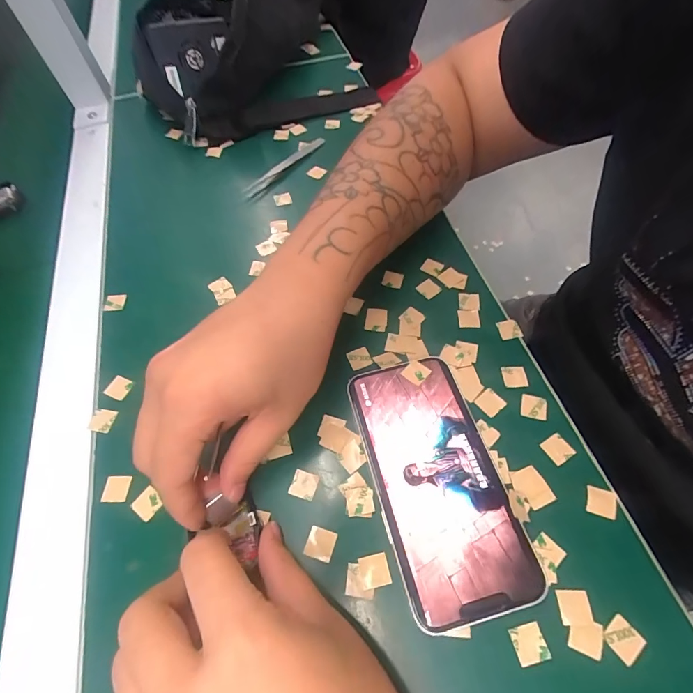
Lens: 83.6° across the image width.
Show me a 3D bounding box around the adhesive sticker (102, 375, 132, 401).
[{"bbox_3d":[-0.159,0.029,0.272,0.016,0.004,0.015,22,62,9],"label":"adhesive sticker"}]

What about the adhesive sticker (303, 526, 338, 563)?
[{"bbox_3d":[-0.015,0.110,0.216,0.015,0.004,0.015,14,61,11],"label":"adhesive sticker"}]

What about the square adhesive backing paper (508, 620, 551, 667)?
[{"bbox_3d":[0.090,0.146,0.191,0.015,0.004,0.015,-15,58,-4],"label":"square adhesive backing paper"}]

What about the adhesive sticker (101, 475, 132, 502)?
[{"bbox_3d":[-0.140,0.086,0.236,0.015,0.004,0.015,-3,58,1],"label":"adhesive sticker"}]

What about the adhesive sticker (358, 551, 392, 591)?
[{"bbox_3d":[0.015,0.120,0.207,0.016,0.004,0.015,-12,59,-4],"label":"adhesive sticker"}]

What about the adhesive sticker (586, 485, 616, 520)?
[{"bbox_3d":[0.146,0.088,0.221,0.015,0.004,0.015,14,61,11],"label":"adhesive sticker"}]

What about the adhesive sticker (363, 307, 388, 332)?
[{"bbox_3d":[0.022,-0.020,0.291,0.016,0.004,0.020,8,63,3],"label":"adhesive sticker"}]

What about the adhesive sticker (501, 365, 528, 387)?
[{"bbox_3d":[0.115,0.020,0.264,0.015,0.004,0.015,-6,62,4],"label":"adhesive sticker"}]

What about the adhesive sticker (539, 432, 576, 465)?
[{"bbox_3d":[0.130,0.063,0.238,0.015,0.004,0.016,-31,64,-10],"label":"adhesive sticker"}]

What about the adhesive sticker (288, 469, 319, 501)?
[{"bbox_3d":[-0.025,0.083,0.232,0.016,0.004,0.015,12,68,19],"label":"adhesive sticker"}]

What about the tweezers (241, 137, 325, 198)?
[{"bbox_3d":[-0.059,-0.182,0.385,0.014,0.011,0.111,33,66,20],"label":"tweezers"}]

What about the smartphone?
[{"bbox_3d":[0.051,0.075,0.229,0.069,0.009,0.142,-14,59,-5],"label":"smartphone"}]

